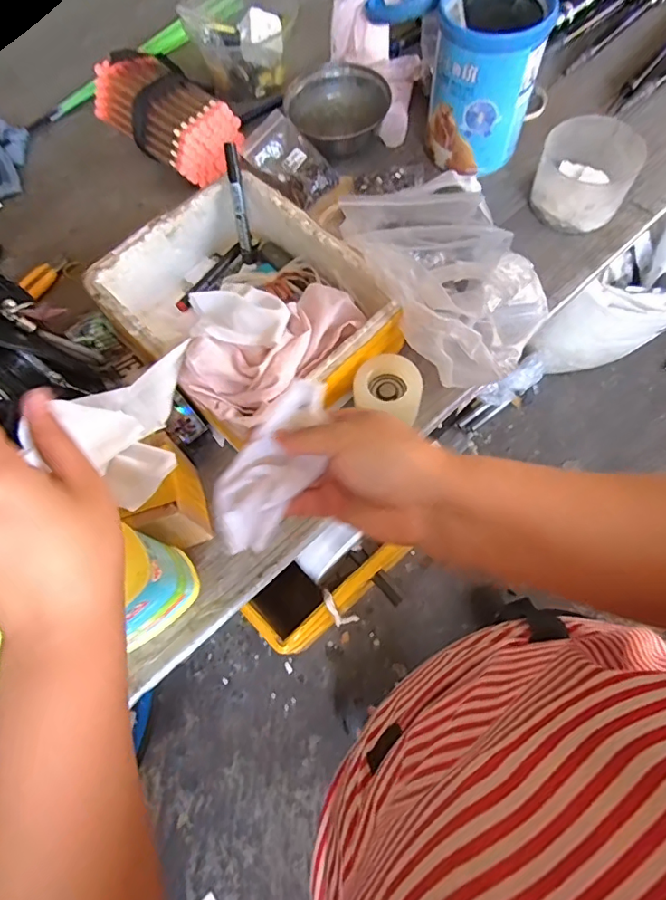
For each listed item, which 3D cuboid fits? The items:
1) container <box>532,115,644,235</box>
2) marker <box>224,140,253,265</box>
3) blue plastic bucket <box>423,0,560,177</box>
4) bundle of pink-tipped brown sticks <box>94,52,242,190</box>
[{"bbox_3d":[0.312,-0.343,0.632,0.116,0.073,0.110,26,73,13],"label":"container"},{"bbox_3d":[-0.110,-0.286,0.589,0.015,0.013,0.127,-7,112,0],"label":"marker"},{"bbox_3d":[0.190,-0.467,0.635,0.127,0.163,0.128,12,71,8],"label":"blue plastic bucket"},{"bbox_3d":[-0.227,-0.476,0.725,0.218,0.085,0.132,41,77,16],"label":"bundle of pink-tipped brown sticks"}]

